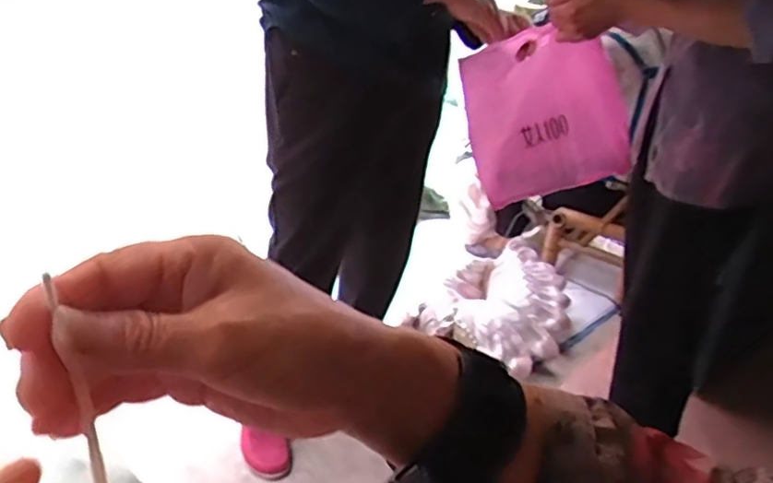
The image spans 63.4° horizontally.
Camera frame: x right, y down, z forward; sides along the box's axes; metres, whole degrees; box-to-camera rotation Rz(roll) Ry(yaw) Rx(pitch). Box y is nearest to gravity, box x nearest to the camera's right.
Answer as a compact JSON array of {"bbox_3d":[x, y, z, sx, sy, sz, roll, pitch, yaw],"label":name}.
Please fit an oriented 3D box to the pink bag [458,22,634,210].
[{"bbox_3d":[0.247,-0.202,1.002,0.245,0.256,0.046,-14,6,29],"label":"pink bag"}]

